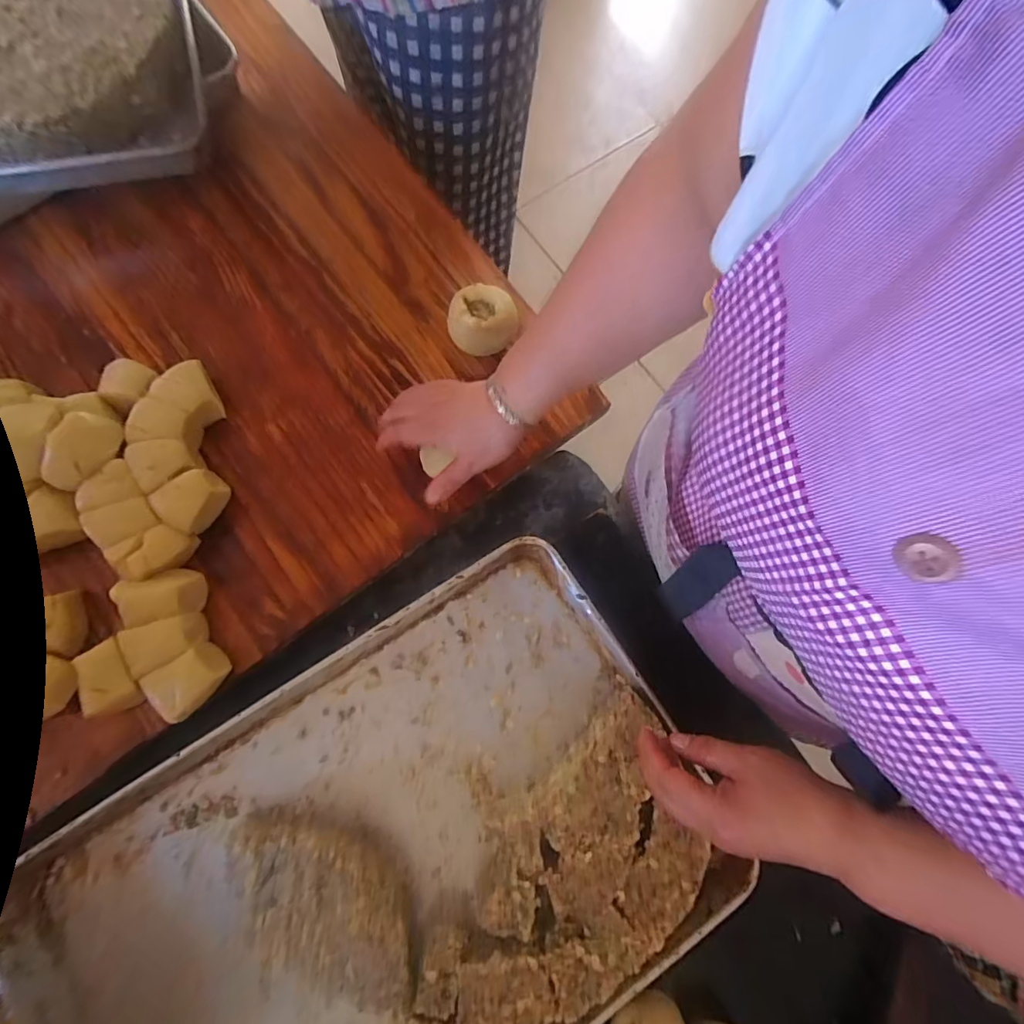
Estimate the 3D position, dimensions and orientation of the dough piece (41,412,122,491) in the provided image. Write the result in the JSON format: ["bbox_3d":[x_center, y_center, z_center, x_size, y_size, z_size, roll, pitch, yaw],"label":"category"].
[{"bbox_3d":[-0.417,-0.059,0.477,0.031,0.049,0.075,-13,64,39],"label":"dough piece"}]

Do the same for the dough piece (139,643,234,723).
[{"bbox_3d":[-0.301,0.161,0.467,0.066,0.041,0.051,-33,82,-7],"label":"dough piece"}]

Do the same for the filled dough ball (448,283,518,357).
[{"bbox_3d":[-0.033,-0.208,0.544,0.071,0.057,0.061,-18,80,-5],"label":"filled dough ball"}]

